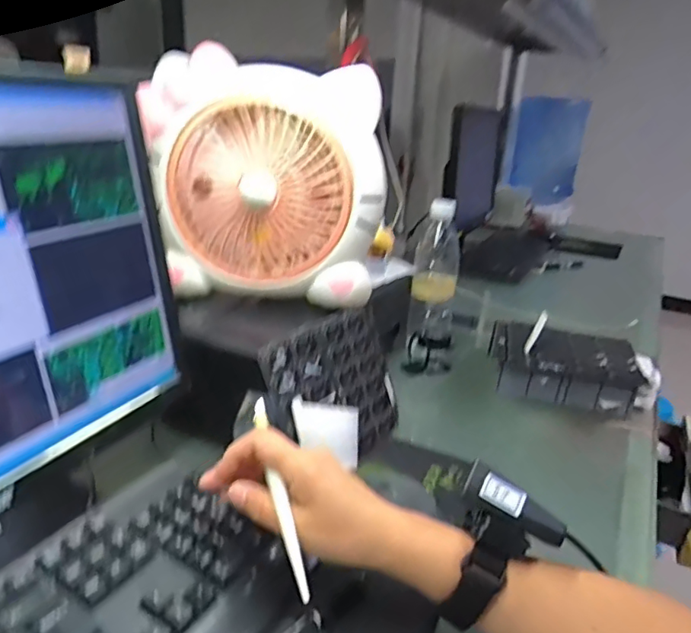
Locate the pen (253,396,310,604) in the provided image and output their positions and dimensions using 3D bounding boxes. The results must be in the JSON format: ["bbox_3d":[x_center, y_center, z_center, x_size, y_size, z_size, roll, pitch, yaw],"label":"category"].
[{"bbox_3d":[-0.047,0.119,0.379,0.010,0.007,0.150,-4,46,-20],"label":"pen"}]

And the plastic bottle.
[{"bbox_3d":[0.131,-0.062,0.786,0.064,0.190,0.069,4,20,2],"label":"plastic bottle"}]

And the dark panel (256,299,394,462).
[{"bbox_3d":[-0.007,0.078,0.575,0.010,0.149,0.171,-9,10,40],"label":"dark panel"}]

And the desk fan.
[{"bbox_3d":[-0.081,-0.143,0.602,0.255,0.233,0.106,8,21,13],"label":"desk fan"}]

